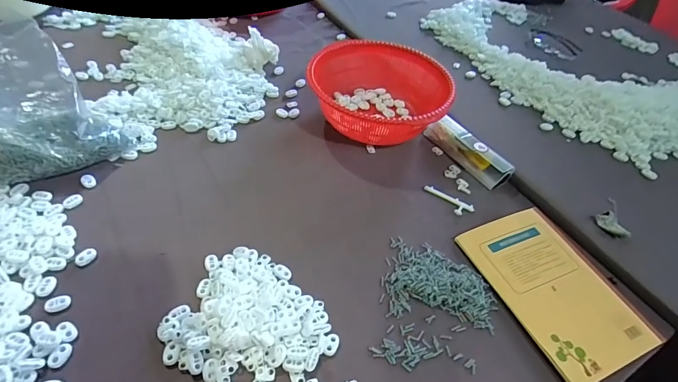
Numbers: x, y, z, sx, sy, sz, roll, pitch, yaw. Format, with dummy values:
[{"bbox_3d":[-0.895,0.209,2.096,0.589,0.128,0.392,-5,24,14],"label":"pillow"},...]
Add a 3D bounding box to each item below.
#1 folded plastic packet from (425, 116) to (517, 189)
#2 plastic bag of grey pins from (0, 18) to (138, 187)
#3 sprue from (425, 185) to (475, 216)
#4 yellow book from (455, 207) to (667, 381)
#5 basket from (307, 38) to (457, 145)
[{"bbox_3d":[0.206,-0.068,0.620,0.041,0.036,0.153,-21,53,-25],"label":"folded plastic packet"},{"bbox_3d":[-0.420,-0.111,0.504,0.187,0.140,0.185,33,51,23],"label":"plastic bag of grey pins"},{"bbox_3d":[0.157,0.013,0.563,0.077,0.004,0.026,30,50,20],"label":"sprue"},{"bbox_3d":[0.265,0.110,0.469,0.150,0.017,0.201,-14,50,-20],"label":"yellow book"},{"bbox_3d":[0.067,-0.166,0.660,0.225,0.081,0.220,3,46,-4],"label":"basket"}]

